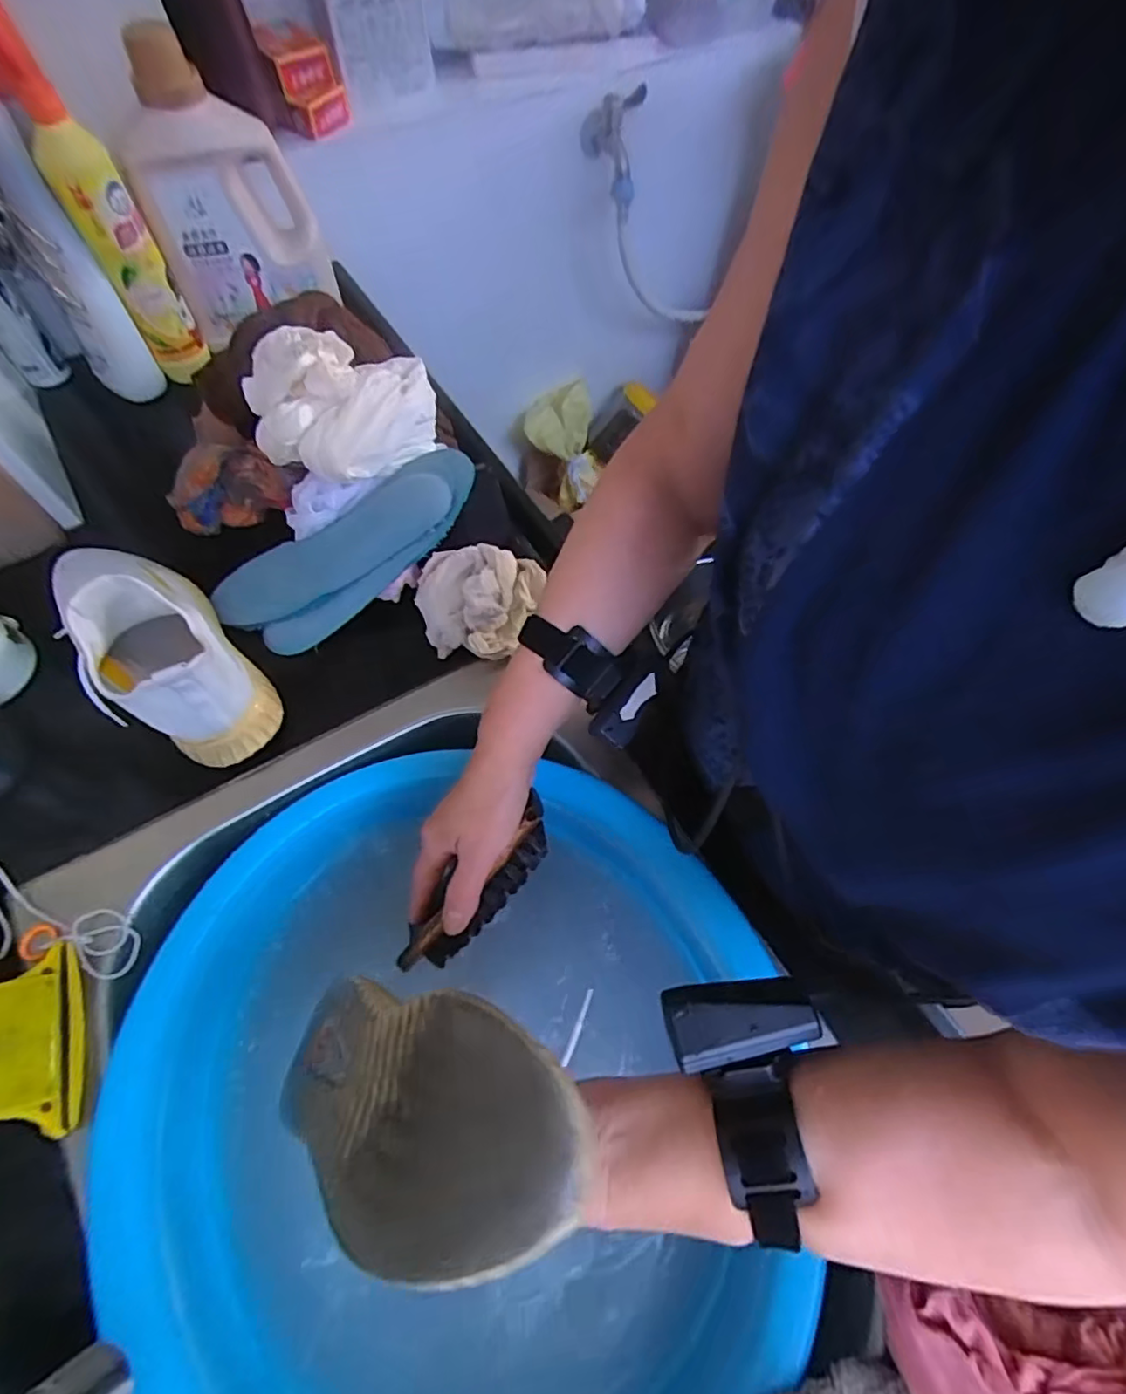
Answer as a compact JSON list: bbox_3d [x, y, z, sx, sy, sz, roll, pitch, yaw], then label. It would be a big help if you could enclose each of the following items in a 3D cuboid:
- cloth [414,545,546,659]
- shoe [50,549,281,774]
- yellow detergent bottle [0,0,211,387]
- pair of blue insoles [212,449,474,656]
[{"bbox_3d":[-0.069,-0.085,0.530,0.109,0.058,0.084,-13,63,-8],"label":"cloth"},{"bbox_3d":[-0.329,-0.050,0.476,0.099,0.093,0.230,-38,69,-19],"label":"shoe"},{"bbox_3d":[-0.425,-0.445,0.570,0.056,0.268,0.064,-33,68,-17],"label":"yellow detergent bottle"},{"bbox_3d":[-0.189,-0.131,0.544,0.253,0.024,0.099,-33,66,2],"label":"pair of blue insoles"}]

